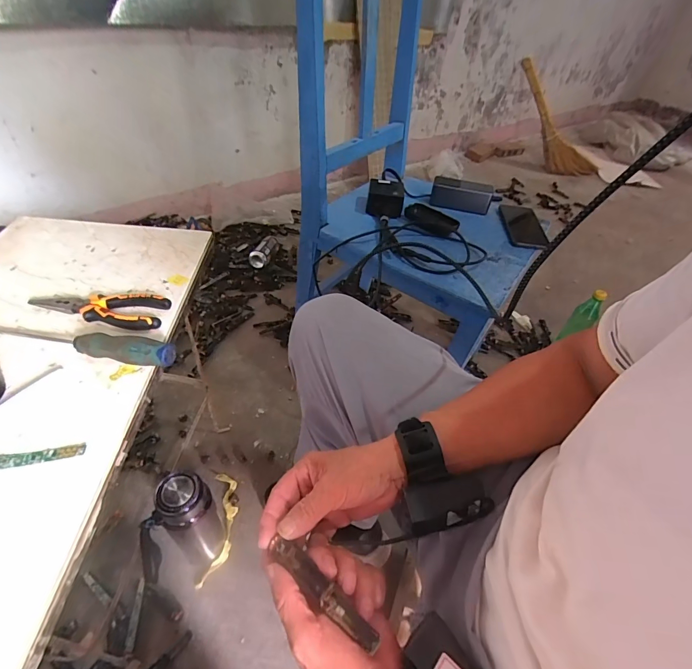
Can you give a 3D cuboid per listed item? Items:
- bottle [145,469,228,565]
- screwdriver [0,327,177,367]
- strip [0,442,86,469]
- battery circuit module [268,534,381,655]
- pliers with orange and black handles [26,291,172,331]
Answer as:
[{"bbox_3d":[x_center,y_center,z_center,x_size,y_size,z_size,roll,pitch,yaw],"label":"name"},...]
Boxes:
[{"bbox_3d":[-0.256,0.308,0.611,0.086,0.228,0.071,-18,50,-24],"label":"bottle"},{"bbox_3d":[-0.301,0.003,0.404,0.241,0.028,0.028,12,45,5],"label":"screwdriver"},{"bbox_3d":[-0.284,0.108,0.323,0.095,0.005,0.015,-5,46,-12],"label":"strip"},{"bbox_3d":[-0.019,0.195,0.284,0.099,0.013,0.020,27,47,32],"label":"battery circuit module"},{"bbox_3d":[-0.298,-0.033,0.446,0.153,0.013,0.051,5,45,-2],"label":"pliers with orange and black handles"}]

